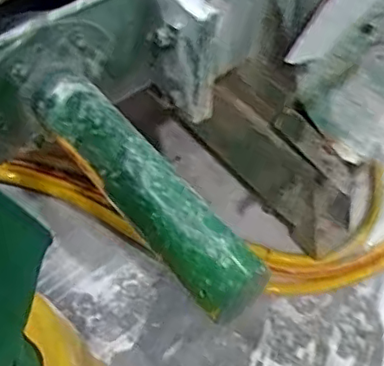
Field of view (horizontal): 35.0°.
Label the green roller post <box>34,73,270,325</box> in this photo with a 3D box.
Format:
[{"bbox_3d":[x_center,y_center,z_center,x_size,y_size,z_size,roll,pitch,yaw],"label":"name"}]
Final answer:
[{"bbox_3d":[-0.066,0.005,0.768,0.086,0.072,0.396,-34,65,-22],"label":"green roller post"}]

